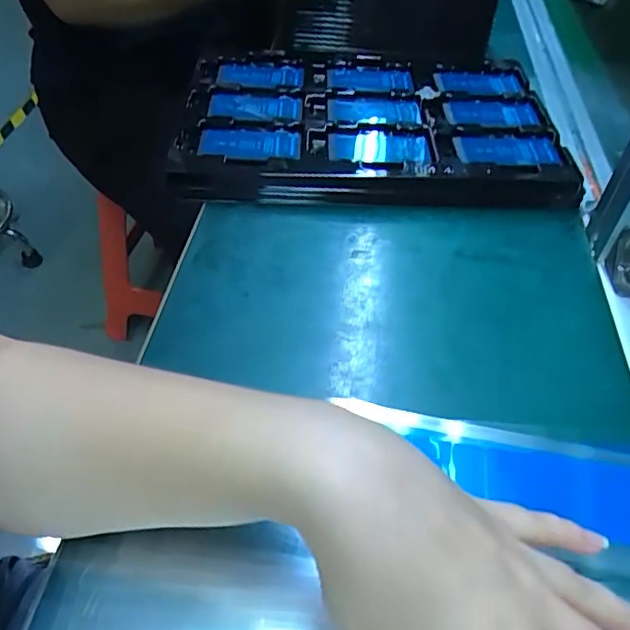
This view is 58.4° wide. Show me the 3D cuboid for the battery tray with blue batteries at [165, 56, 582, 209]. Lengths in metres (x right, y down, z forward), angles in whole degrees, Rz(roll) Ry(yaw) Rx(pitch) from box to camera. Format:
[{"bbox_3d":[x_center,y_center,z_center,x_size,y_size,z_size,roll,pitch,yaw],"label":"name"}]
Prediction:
[{"bbox_3d":[0.046,-0.177,0.518,0.326,0.031,0.227,2,47,-1],"label":"battery tray with blue batteries"}]

